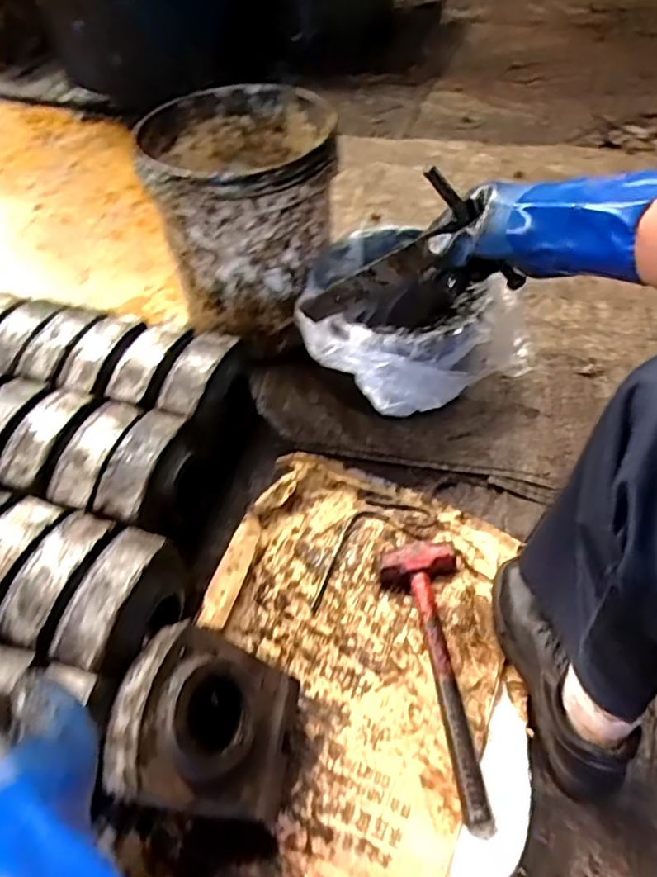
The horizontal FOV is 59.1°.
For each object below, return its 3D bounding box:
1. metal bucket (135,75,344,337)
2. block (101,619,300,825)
[{"bbox_3d":[-0.133,-0.373,0.980,0.293,0.293,0.296,-2,54,3],"label":"metal bucket"},{"bbox_3d":[-0.120,0.302,0.618,0.080,0.200,0.162,-26,41,36],"label":"block"}]

